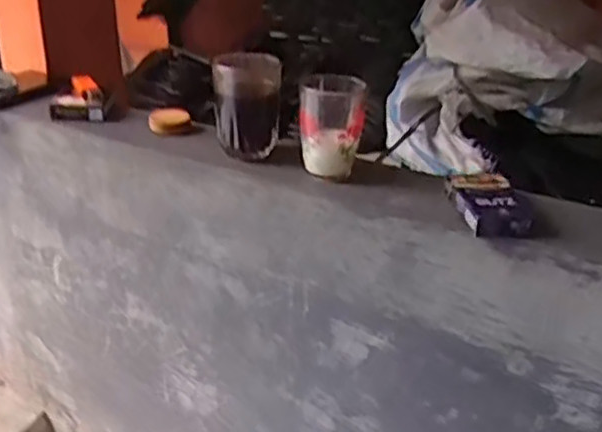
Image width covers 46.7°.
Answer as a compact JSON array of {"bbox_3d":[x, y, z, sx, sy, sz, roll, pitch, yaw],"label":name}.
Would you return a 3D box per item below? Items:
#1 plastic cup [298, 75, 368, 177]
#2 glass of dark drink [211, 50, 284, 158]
[{"bbox_3d":[0.032,-0.094,0.713,0.062,0.088,0.073,2,27,4],"label":"plastic cup"},{"bbox_3d":[-0.056,-0.119,0.741,0.067,0.095,0.071,0,27,-1],"label":"glass of dark drink"}]

